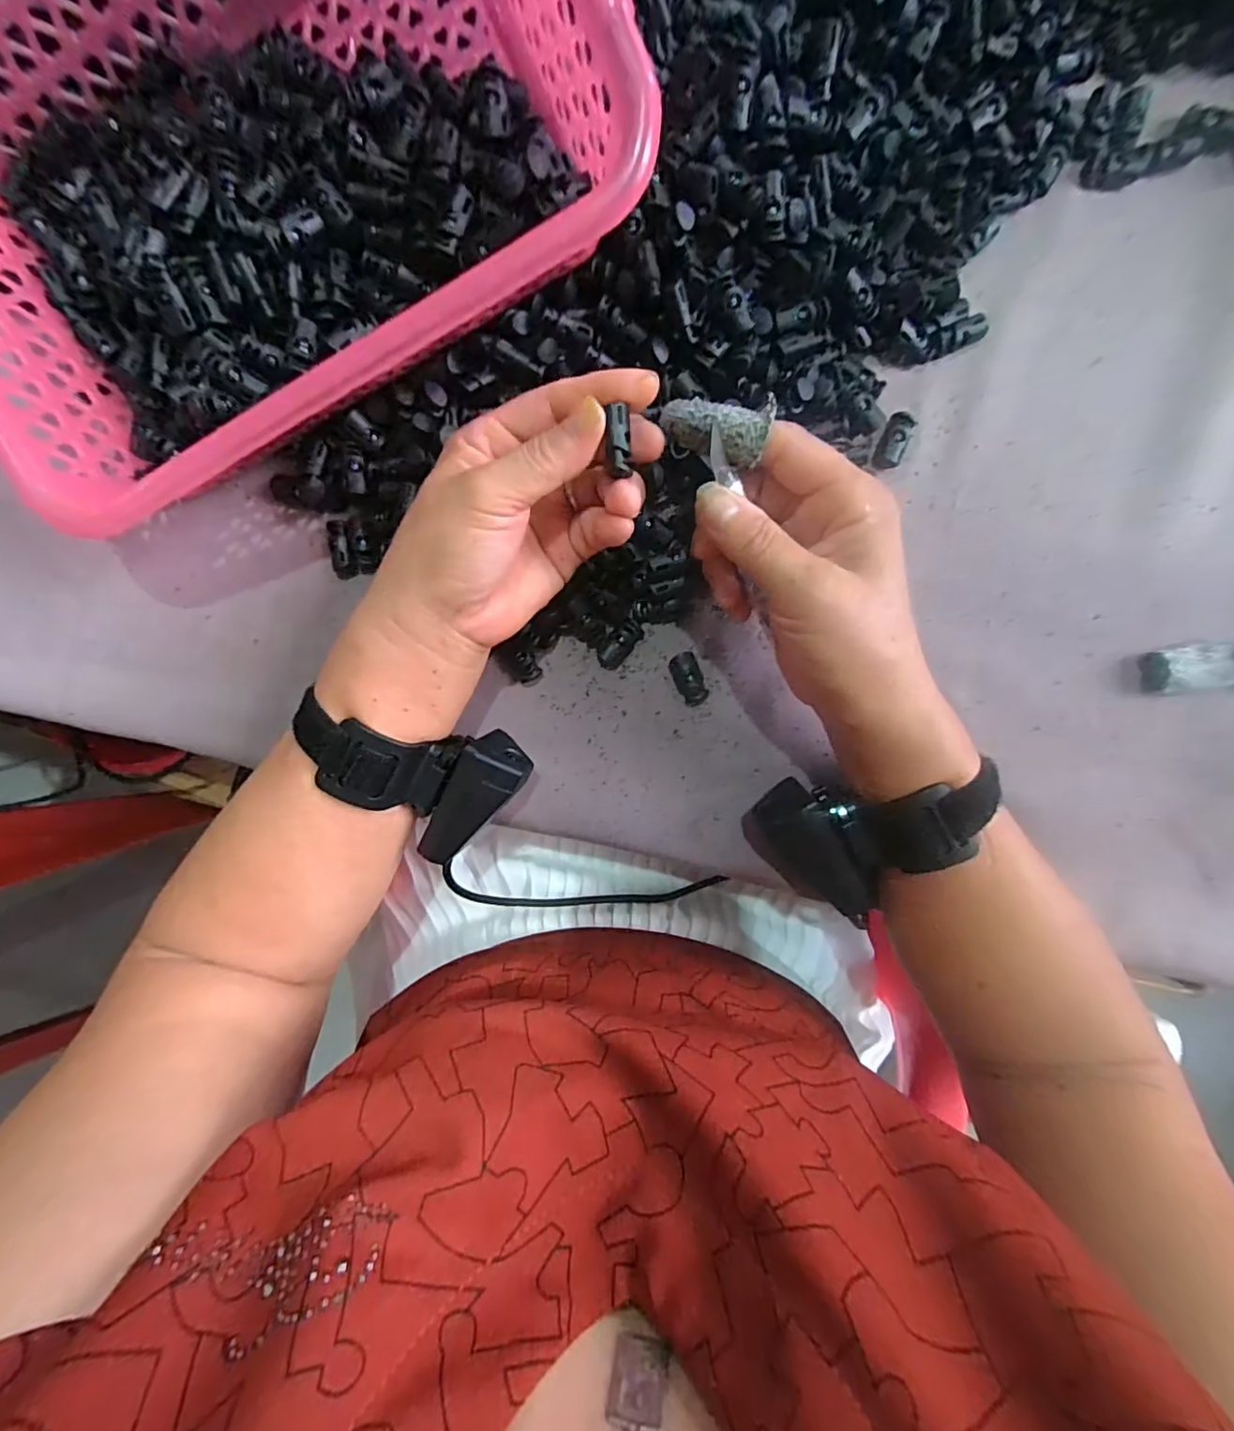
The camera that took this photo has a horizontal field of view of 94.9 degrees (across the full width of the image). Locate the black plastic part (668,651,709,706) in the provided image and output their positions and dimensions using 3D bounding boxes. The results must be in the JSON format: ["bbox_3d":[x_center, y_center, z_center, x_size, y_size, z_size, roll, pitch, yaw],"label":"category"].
[{"bbox_3d":[0.040,-0.020,0.309,0.016,0.008,0.029,-19,90,1],"label":"black plastic part"}]

